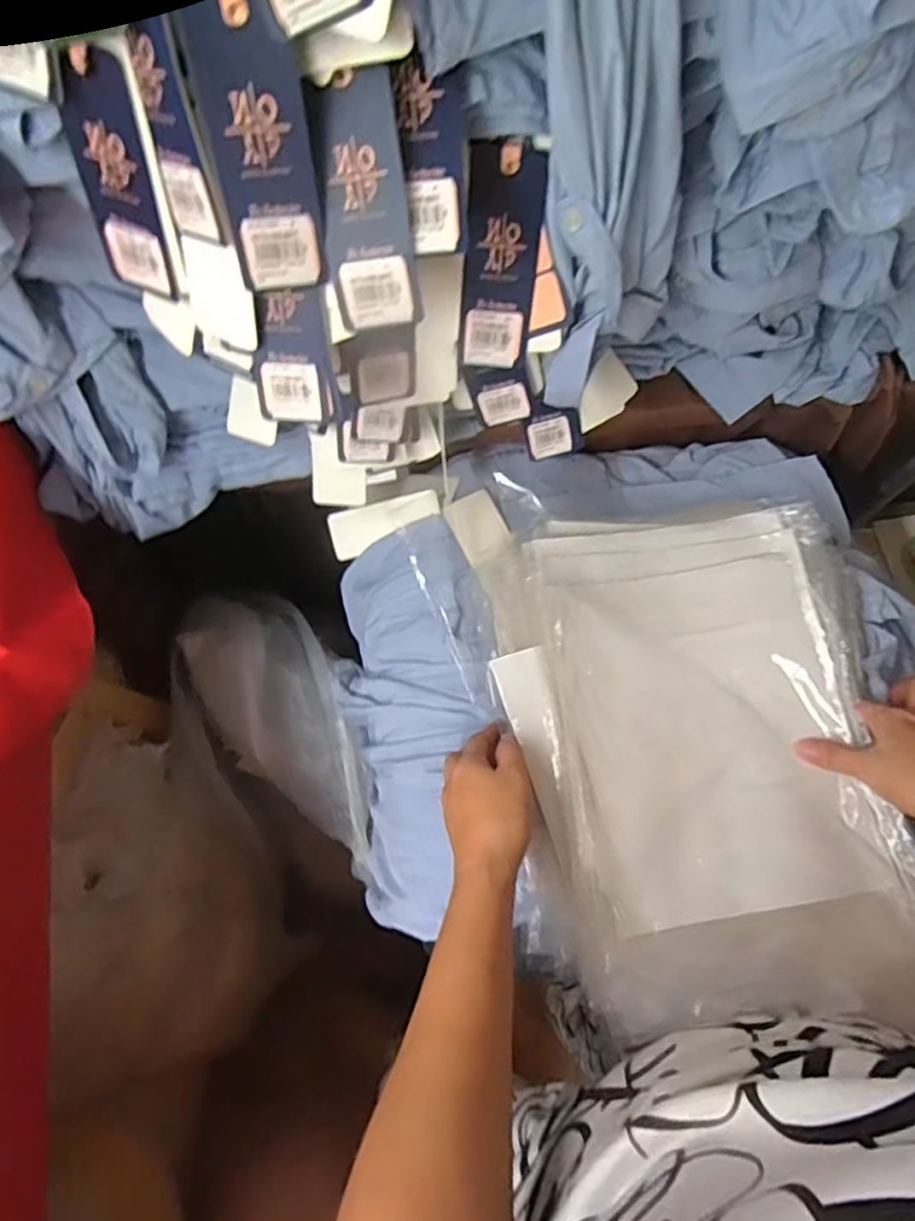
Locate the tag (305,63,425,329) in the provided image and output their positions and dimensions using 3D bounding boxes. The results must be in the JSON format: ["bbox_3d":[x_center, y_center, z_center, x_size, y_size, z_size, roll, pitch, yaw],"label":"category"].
[{"bbox_3d":[-0.047,-0.201,0.342,0.043,0.109,0.008,-4,31,8],"label":"tag"}]

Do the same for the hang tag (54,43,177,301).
[{"bbox_3d":[-0.177,-0.218,0.348,0.043,0.116,0.005,20,59,3],"label":"hang tag"}]

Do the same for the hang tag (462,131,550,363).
[{"bbox_3d":[0.026,-0.211,0.408,0.046,0.121,0.006,0,38,-4],"label":"hang tag"}]

